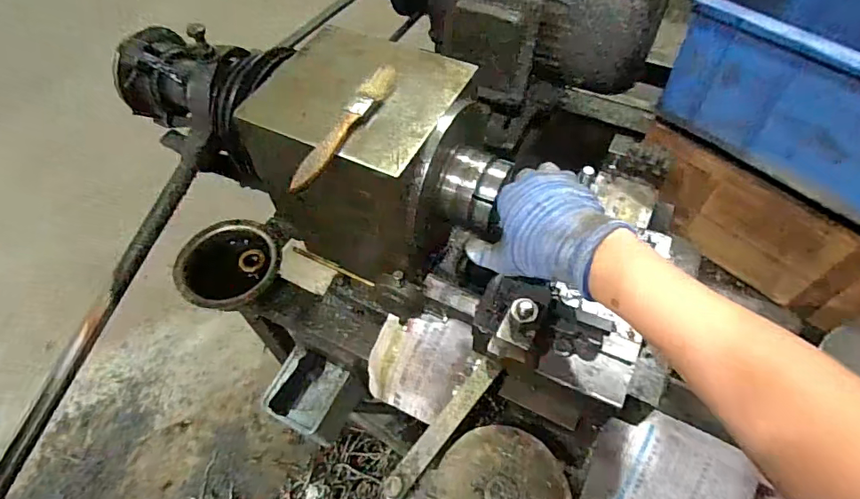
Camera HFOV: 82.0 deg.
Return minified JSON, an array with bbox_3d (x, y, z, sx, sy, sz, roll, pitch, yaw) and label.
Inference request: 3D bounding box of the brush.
[{"bbox_3d":[-0.071,-0.105,0.413,0.021,0.017,0.144,24,60,18],"label":"brush"}]

